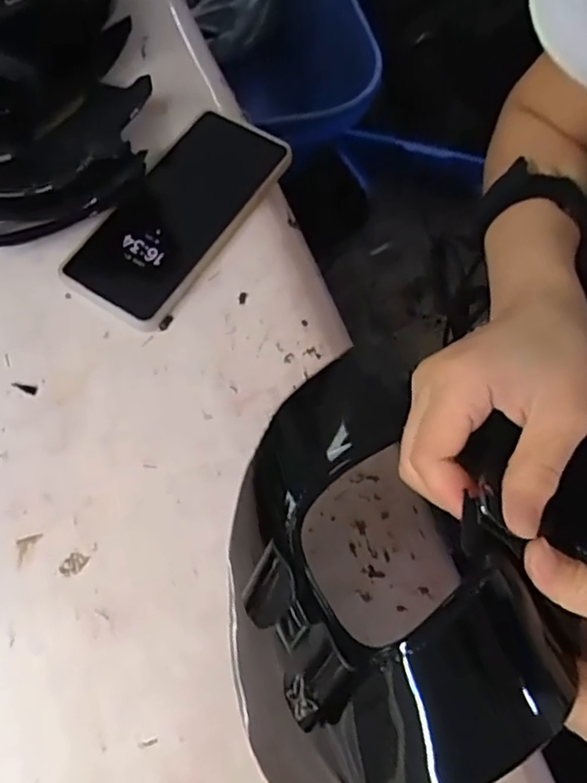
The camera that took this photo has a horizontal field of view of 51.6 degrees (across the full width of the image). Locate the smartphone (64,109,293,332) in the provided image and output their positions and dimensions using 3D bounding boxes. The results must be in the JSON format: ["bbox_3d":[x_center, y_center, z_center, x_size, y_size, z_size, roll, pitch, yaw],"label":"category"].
[{"bbox_3d":[-0.078,-0.120,0.407,0.082,0.012,0.162,31,73,13],"label":"smartphone"}]

